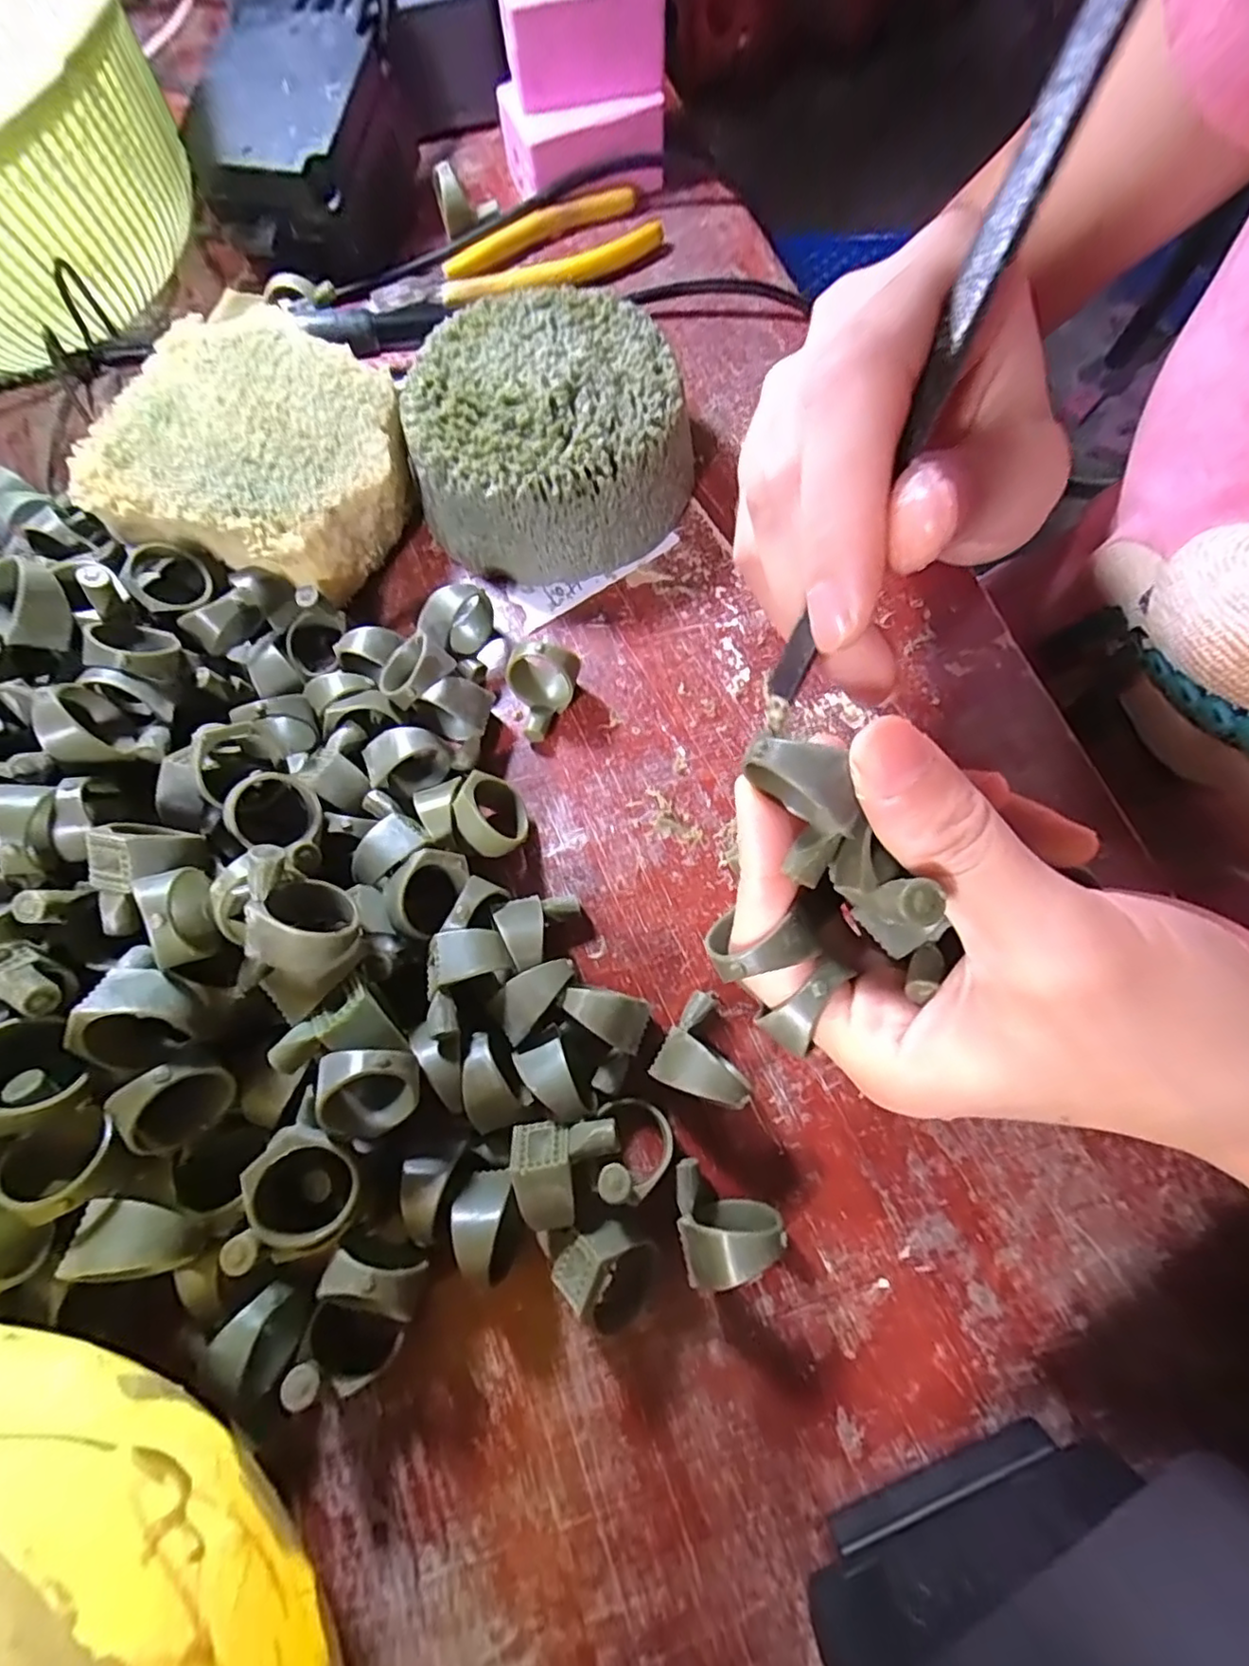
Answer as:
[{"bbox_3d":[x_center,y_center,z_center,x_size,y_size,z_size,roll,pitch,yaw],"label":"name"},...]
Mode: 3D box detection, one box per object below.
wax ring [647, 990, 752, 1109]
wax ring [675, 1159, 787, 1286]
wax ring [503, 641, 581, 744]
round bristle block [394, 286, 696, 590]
[{"bbox_3d":[0.024,0.061,0.181,0.026,0.024,0.027,16,74,7],"label":"wax ring"},{"bbox_3d":[0.026,0.101,0.167,0.026,0.025,0.026,-1,73,2],"label":"wax ring"},{"bbox_3d":[-0.030,-0.052,0.220,0.023,0.031,0.019,16,44,-9],"label":"wax ring"},{"bbox_3d":[-0.030,-0.150,0.241,0.101,0.045,0.094,-1,73,2],"label":"round bristle block"}]

